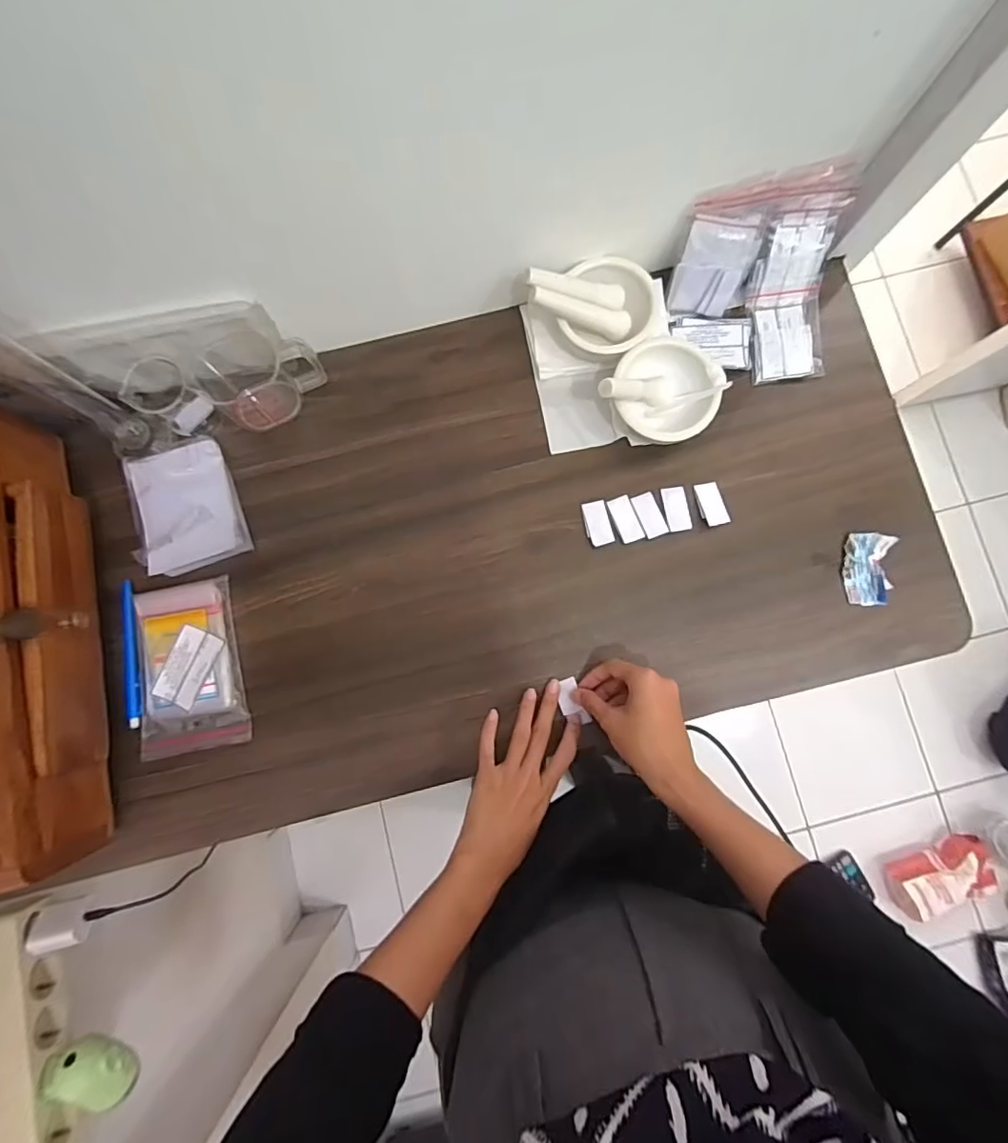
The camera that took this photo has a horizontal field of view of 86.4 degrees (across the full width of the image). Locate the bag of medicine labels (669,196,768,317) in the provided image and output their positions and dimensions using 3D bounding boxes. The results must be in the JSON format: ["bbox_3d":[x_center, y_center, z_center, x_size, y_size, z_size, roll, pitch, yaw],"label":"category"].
[{"bbox_3d":[0.207,-0.296,0.513,0.073,0.103,0.016,-4,51,-5],"label":"bag of medicine labels"}]

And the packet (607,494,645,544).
[{"bbox_3d":[0.121,-0.052,0.528,0.022,0.004,0.046,-20,83,-2],"label":"packet"}]

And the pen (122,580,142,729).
[{"bbox_3d":[-0.354,0.078,0.511,0.014,0.007,0.138,-7,83,-1],"label":"pen"}]

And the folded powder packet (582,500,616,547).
[{"bbox_3d":[0.092,-0.048,0.527,0.025,0.005,0.045,-13,83,-1],"label":"folded powder packet"}]

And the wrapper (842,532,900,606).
[{"bbox_3d":[0.352,-0.002,0.514,0.041,0.014,0.068,9,83,2],"label":"wrapper"}]

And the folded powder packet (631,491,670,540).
[{"bbox_3d":[0.144,-0.056,0.527,0.022,0.004,0.044,-20,83,-2],"label":"folded powder packet"}]

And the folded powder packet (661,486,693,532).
[{"bbox_3d":[0.170,-0.062,0.527,0.023,0.004,0.046,-7,83,-1],"label":"folded powder packet"}]

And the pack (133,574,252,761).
[{"bbox_3d":[-0.299,0.089,0.508,0.095,0.019,0.156,-11,83,-1],"label":"pack"}]

